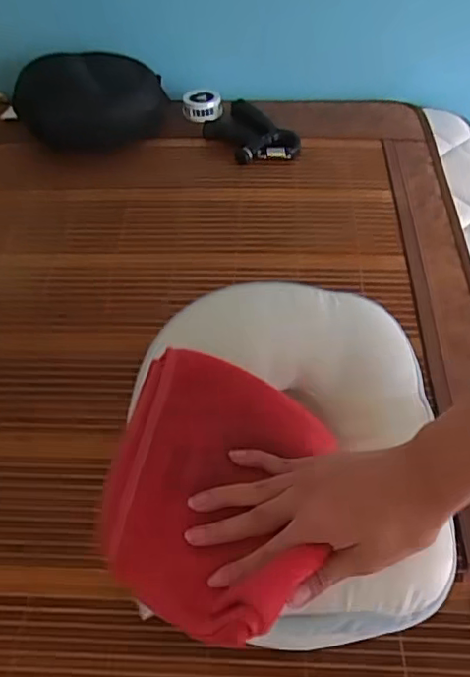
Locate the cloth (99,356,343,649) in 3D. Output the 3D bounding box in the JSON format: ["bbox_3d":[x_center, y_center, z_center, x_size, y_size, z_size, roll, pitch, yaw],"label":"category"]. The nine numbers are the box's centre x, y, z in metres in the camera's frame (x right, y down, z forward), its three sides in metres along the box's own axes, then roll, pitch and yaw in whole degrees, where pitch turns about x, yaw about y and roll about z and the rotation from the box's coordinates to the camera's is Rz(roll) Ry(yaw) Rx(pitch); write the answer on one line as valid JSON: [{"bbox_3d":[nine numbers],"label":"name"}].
[{"bbox_3d":[-0.018,0.104,0.395,0.151,0.067,0.168,17,55,13],"label":"cloth"}]

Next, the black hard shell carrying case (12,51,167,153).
[{"bbox_3d":[-0.217,-0.360,0.843,0.212,0.085,0.147,-18,55,-12],"label":"black hard shell carrying case"}]

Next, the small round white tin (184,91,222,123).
[{"bbox_3d":[-0.051,-0.366,0.878,0.061,0.022,0.061,0,53,1],"label":"small round white tin"}]

